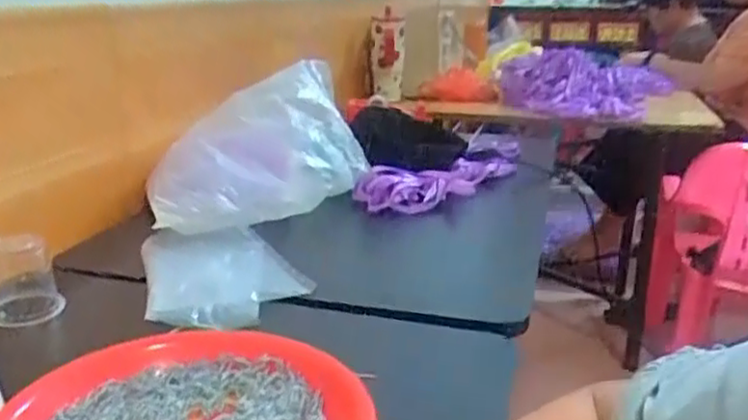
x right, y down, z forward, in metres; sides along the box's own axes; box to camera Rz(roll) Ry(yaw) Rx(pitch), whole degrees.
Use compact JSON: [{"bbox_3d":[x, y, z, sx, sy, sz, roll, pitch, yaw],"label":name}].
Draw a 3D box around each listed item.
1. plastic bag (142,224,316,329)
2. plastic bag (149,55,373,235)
[{"bbox_3d":[-0.149,0.054,0.691,0.142,0.020,0.206,-6,18,-17],"label":"plastic bag"},{"bbox_3d":[-0.125,-0.065,0.862,0.110,0.139,0.330,10,33,32],"label":"plastic bag"}]

